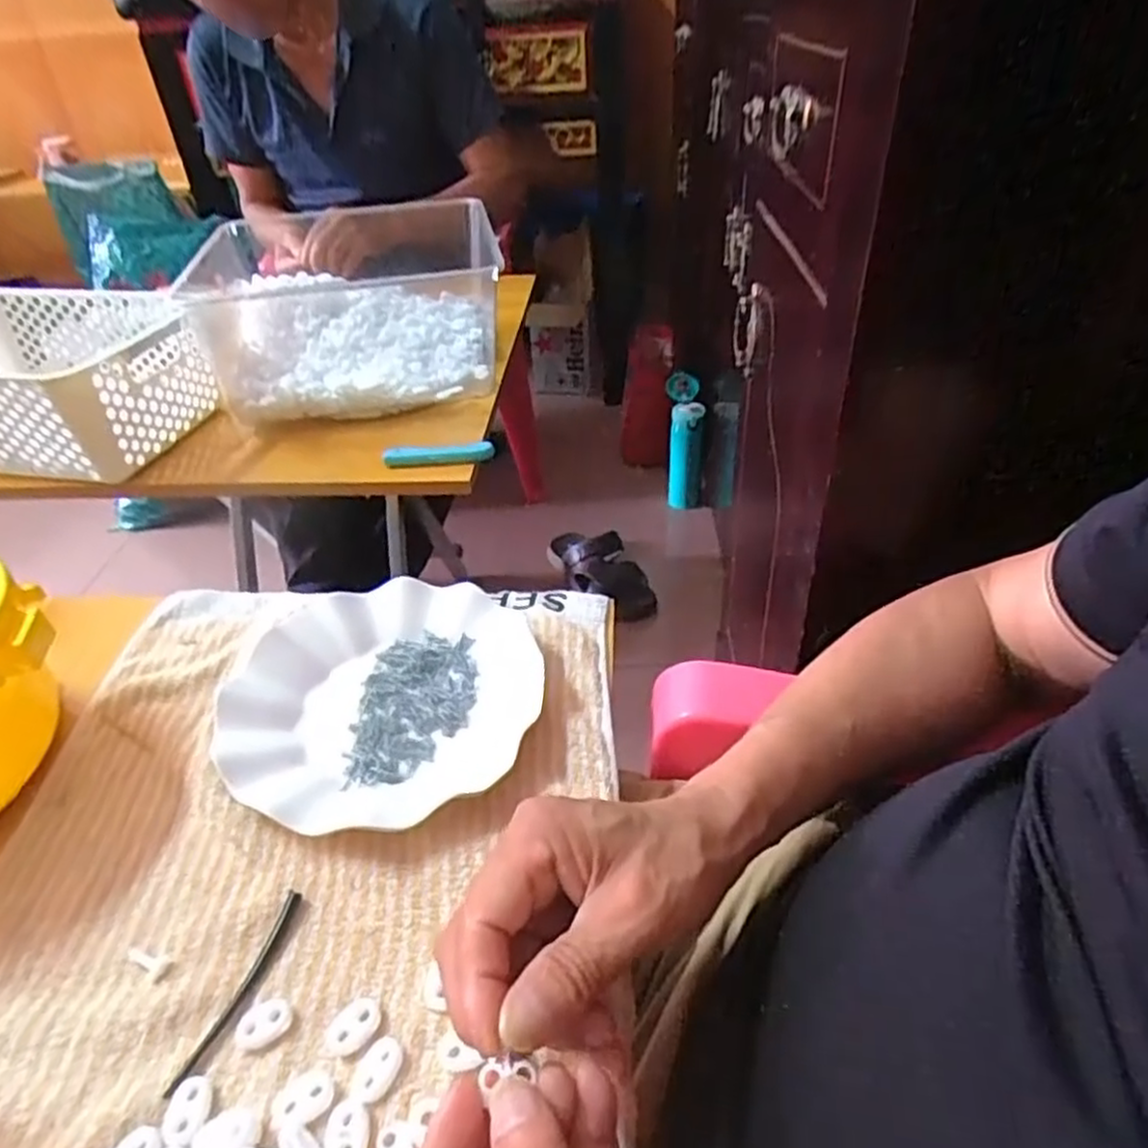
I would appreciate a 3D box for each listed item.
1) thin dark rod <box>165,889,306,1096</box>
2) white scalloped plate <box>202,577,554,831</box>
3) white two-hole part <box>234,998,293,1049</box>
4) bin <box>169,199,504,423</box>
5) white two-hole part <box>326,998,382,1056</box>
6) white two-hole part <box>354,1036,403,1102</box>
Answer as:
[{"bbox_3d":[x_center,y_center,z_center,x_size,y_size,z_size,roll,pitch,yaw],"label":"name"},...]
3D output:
[{"bbox_3d":[-0.145,0.180,0.322,0.010,0.005,0.087,9,40,14],"label":"thin dark rod"},{"bbox_3d":[-0.111,0.072,0.438,0.177,0.024,0.180,-2,38,2],"label":"white scalloped plate"},{"bbox_3d":[-0.130,0.189,0.309,0.023,0.004,0.016,-21,41,-21],"label":"white two-hole part"},{"bbox_3d":[-0.243,-0.300,0.825,0.331,0.128,0.312,-9,38,-6],"label":"bin"},{"bbox_3d":[-0.092,0.188,0.306,0.016,0.004,0.024,29,49,35],"label":"white two-hole part"},{"bbox_3d":[-0.078,0.197,0.293,0.015,0.004,0.023,19,44,26],"label":"white two-hole part"}]

